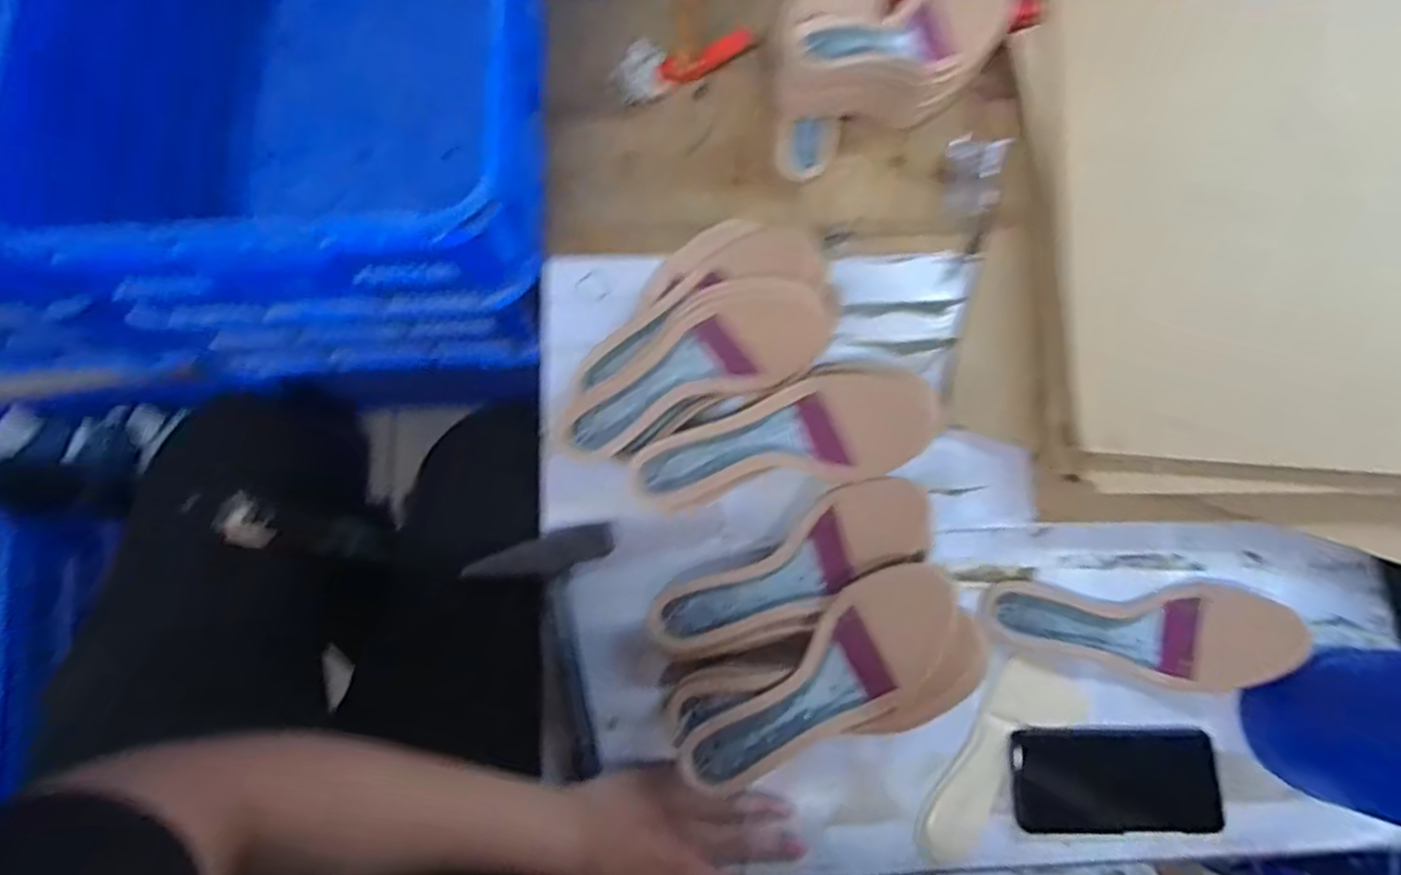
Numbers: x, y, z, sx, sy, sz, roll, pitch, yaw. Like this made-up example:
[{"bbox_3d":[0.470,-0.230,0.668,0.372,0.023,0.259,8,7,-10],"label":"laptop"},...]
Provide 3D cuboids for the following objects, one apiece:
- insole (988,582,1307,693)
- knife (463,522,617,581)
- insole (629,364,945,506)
[{"bbox_3d":[0.381,0.166,0.584,0.207,0.051,0.091,0,76,0],"label":"insole"},{"bbox_3d":[-0.130,0.099,0.581,0.127,0.016,0.033,-12,75,-30],"label":"knife"},{"bbox_3d":[0.062,0.001,0.547,0.235,0.062,0.087,-14,77,-4],"label":"insole"}]

